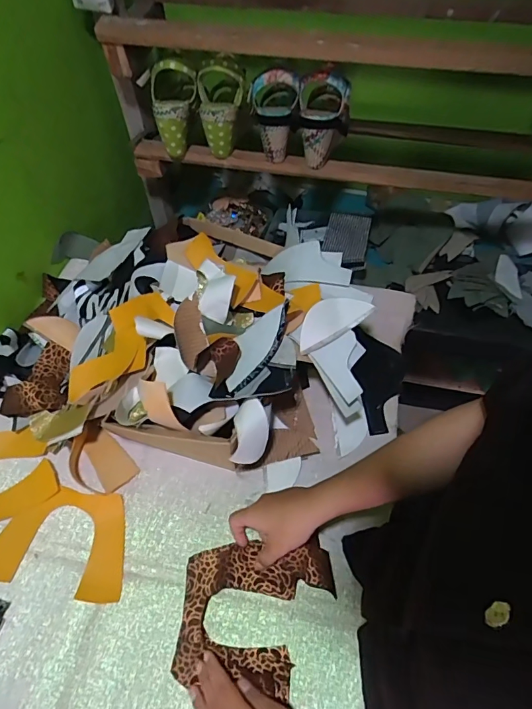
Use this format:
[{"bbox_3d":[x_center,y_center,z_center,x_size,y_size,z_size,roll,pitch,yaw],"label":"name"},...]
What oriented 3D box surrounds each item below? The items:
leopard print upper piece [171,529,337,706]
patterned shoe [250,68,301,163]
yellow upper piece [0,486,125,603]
[{"bbox_3d":[-0.011,0.284,0.484,0.164,0.042,0.141,4,57,0],"label":"leopard print upper piece"},{"bbox_3d":[0.014,-0.404,0.730,0.079,0.129,0.076,0,56,0],"label":"patterned shoe"},{"bbox_3d":[-0.250,0.226,0.538,0.176,0.016,0.116,6,59,11],"label":"yellow upper piece"}]

